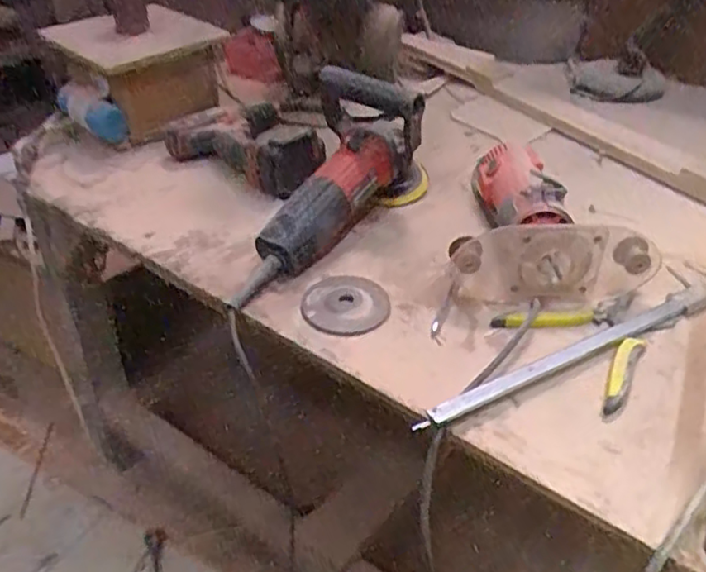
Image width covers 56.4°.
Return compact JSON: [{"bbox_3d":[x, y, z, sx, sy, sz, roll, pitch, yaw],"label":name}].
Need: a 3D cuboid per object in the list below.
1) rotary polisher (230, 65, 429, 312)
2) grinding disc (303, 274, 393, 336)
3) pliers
[{"bbox_3d":[-0.009,-0.116,0.718,0.116,0.157,0.310,16,42,19],"label":"rotary polisher"},{"bbox_3d":[-0.006,0.017,0.665,0.082,0.013,0.079,0,39,0],"label":"grinding disc"},{"bbox_3d":[0.223,0.060,0.606,0.145,0.015,0.133,-8,40,-10],"label":"pliers"}]

